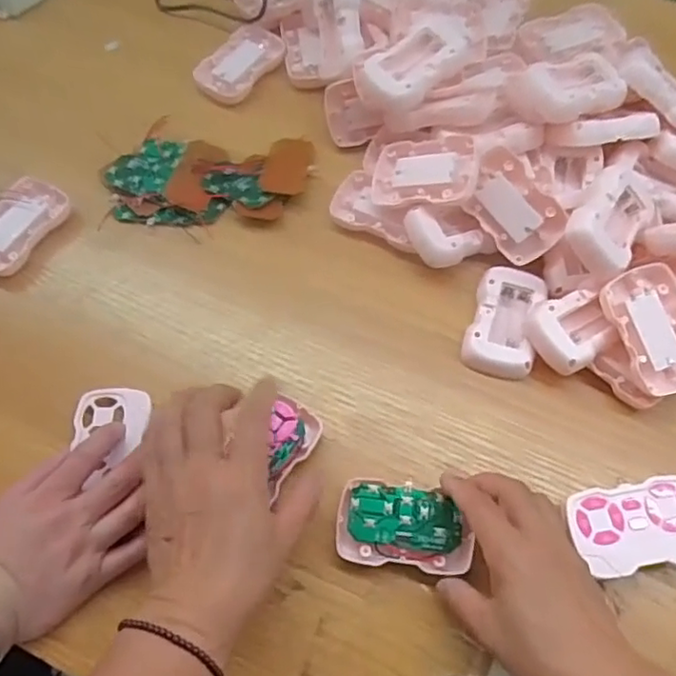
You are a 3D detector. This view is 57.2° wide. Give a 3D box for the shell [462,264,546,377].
[{"bbox_3d":[0.131,-0.012,0.491,0.052,0.024,0.087,14,64,7],"label":"shell"}]

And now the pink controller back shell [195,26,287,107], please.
[{"bbox_3d":[-0.096,-0.271,0.616,0.057,0.022,0.091,35,69,16],"label":"pink controller back shell"}]

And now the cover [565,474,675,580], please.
[{"bbox_3d":[0.200,0.128,0.419,0.087,0.025,0.055,-9,64,-4],"label":"cover"}]

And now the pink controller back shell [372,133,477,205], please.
[{"bbox_3d":[0.069,-0.136,0.505,0.097,0.011,0.057,1,77,38],"label":"pink controller back shell"}]

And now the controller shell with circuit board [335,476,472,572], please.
[{"bbox_3d":[0.047,0.131,0.428,0.092,0.020,0.053,7,63,4],"label":"controller shell with circuit board"}]

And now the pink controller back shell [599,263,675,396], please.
[{"bbox_3d":[0.230,-0.005,0.450,0.057,0.013,0.092,-19,85,-7],"label":"pink controller back shell"}]

